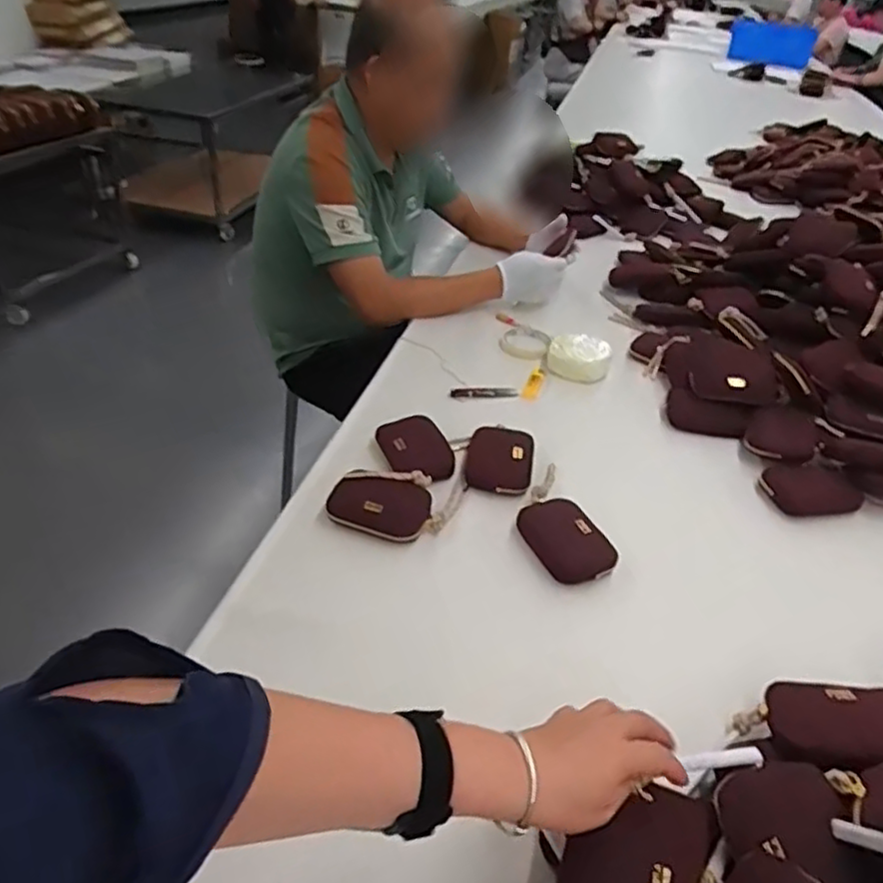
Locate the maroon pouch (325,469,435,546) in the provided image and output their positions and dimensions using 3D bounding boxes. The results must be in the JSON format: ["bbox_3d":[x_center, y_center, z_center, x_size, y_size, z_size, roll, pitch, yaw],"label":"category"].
[{"bbox_3d":[-0.071,0.075,0.776,0.111,0.026,0.079,11,40,6],"label":"maroon pouch"}]

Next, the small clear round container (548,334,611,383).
[{"bbox_3d":[0.224,-0.135,1.086,0.101,0.040,0.074,8,39,3],"label":"small clear round container"}]

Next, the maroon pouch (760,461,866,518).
[{"bbox_3d":[0.475,0.064,0.860,0.110,0.030,0.077,-5,41,-13],"label":"maroon pouch"}]

